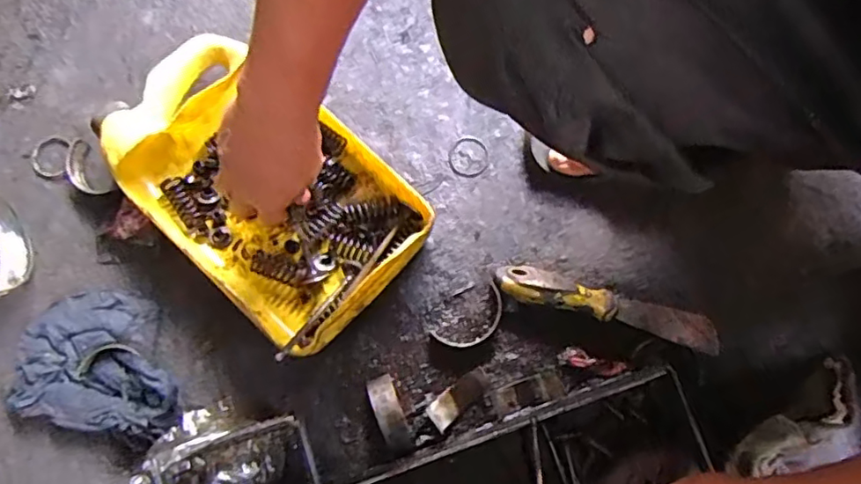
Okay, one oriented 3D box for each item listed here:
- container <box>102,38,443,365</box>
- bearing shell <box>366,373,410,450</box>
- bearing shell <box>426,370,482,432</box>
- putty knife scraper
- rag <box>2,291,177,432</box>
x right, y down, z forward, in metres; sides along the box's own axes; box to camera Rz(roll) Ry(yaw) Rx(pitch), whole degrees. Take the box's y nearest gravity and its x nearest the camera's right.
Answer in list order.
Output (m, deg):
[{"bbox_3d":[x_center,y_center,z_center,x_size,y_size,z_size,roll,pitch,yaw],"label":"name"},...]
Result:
[{"bbox_3d":[-0.153,-0.050,0.542,0.282,0.066,0.189,43,82,9],"label":"container"},{"bbox_3d":[-0.036,0.149,0.520,0.023,0.037,0.063,-21,78,-3],"label":"bearing shell"},{"bbox_3d":[0.021,0.141,0.532,0.023,0.017,0.055,45,69,9],"label":"bearing shell"},{"bbox_3d":[0.160,0.058,0.538,0.200,0.030,0.032,16,79,4],"label":"putty knife scraper"},{"bbox_3d":[-0.302,0.105,0.539,0.145,0.026,0.118,4,78,2],"label":"rag"}]

